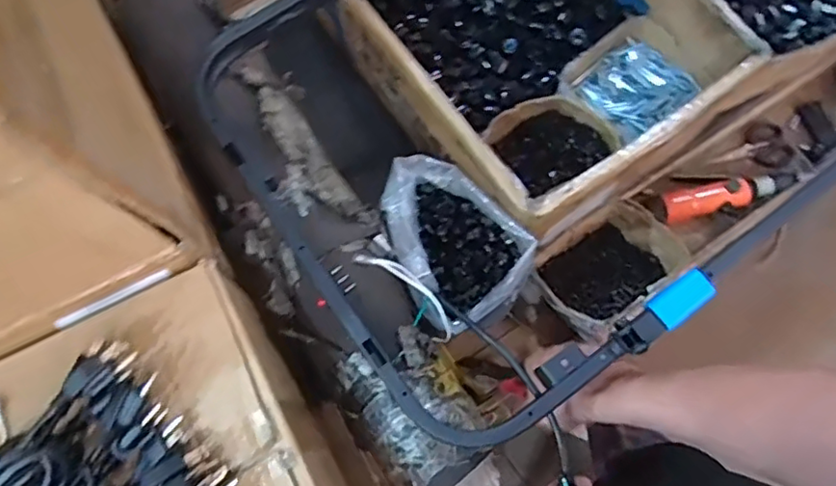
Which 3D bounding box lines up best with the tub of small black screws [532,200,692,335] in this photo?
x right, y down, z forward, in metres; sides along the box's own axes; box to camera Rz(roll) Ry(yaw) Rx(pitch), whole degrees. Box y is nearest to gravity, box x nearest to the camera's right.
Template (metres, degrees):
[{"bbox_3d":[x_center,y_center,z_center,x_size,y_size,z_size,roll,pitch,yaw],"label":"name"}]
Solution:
[{"bbox_3d":[0.235,0.033,0.750,0.168,0.078,0.108,-35,77,-8],"label":"tub of small black screws"}]

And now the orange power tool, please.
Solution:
[{"bbox_3d":[0.404,-0.064,0.820,0.148,0.047,0.043,-10,75,-2],"label":"orange power tool"}]

